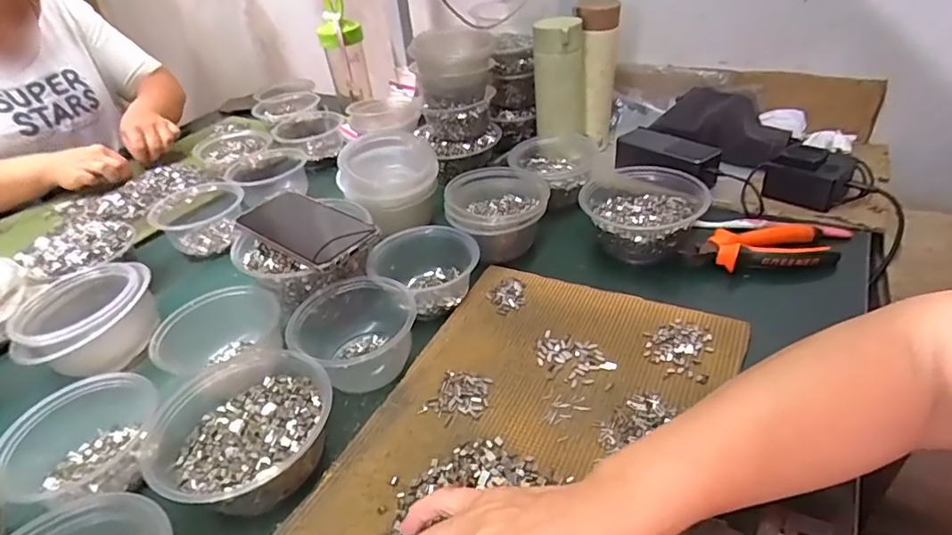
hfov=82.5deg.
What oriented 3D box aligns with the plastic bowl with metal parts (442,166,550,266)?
[{"bbox_3d":[0.025,-0.063,0.632,0.111,0.062,0.105,-4,37,3],"label":"plastic bowl with metal parts"}]

